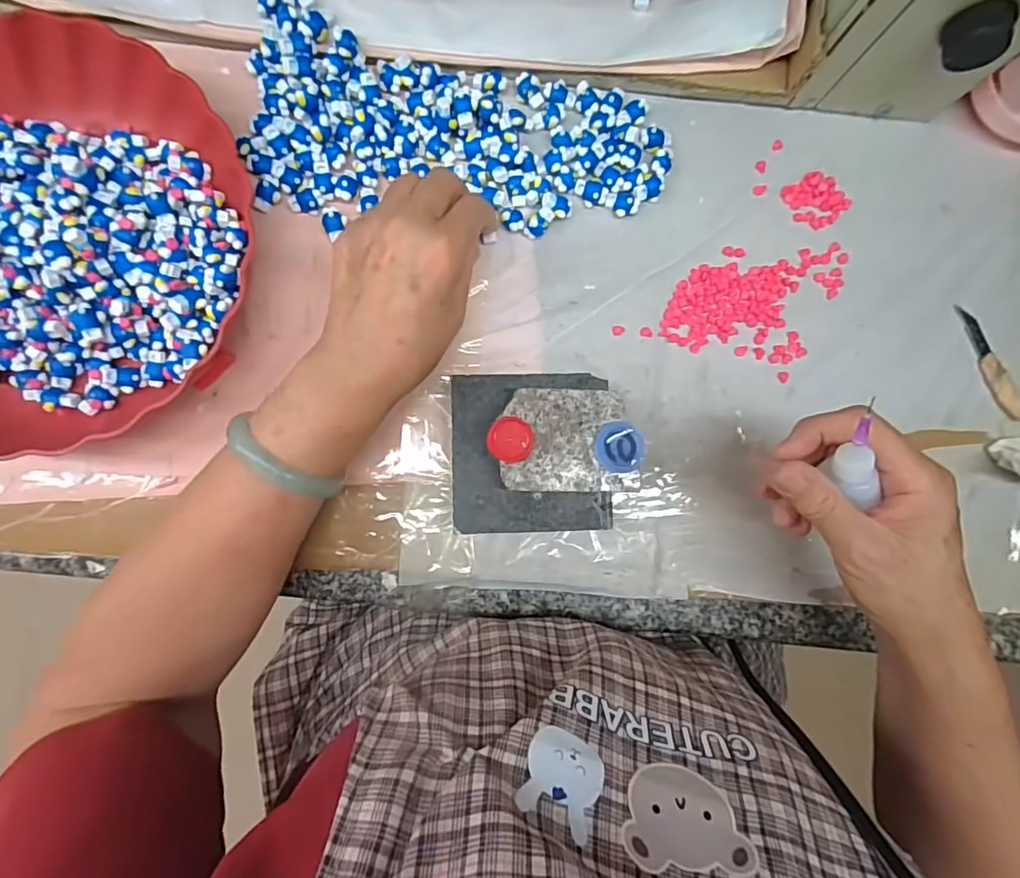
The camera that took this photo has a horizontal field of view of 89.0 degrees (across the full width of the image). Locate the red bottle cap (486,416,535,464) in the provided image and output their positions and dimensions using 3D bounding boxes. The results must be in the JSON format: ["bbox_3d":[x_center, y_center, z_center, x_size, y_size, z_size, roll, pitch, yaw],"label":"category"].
[{"bbox_3d":[0.001,0.001,0.301,0.027,0.005,0.026,-1,87,-3],"label":"red bottle cap"}]

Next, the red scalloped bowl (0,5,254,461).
[{"bbox_3d":[-0.275,-0.121,0.299,0.232,0.046,0.228,0,90,-3],"label":"red scalloped bowl"}]

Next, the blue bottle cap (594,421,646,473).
[{"bbox_3d":[0.065,0.004,0.304,0.029,0.007,0.029,0,87,-3],"label":"blue bottle cap"}]

